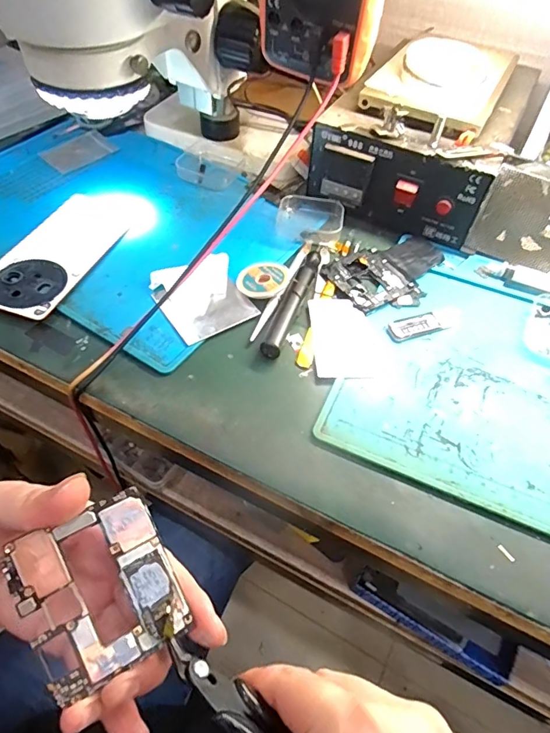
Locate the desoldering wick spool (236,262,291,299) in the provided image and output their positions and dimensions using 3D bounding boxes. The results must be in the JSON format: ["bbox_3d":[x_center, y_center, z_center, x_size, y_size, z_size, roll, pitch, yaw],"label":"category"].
[{"bbox_3d":[-0.010,-0.075,0.402,0.045,0.012,0.045,1,54,-1],"label":"desoldering wick spool"}]

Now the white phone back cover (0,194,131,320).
[{"bbox_3d":[-0.193,-0.101,0.415,0.077,0.009,0.149,18,55,11],"label":"white phone back cover"}]

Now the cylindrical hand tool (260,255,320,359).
[{"bbox_3d":[0.017,-0.056,0.391,0.014,0.014,0.123,18,55,11],"label":"cylindrical hand tool"}]

